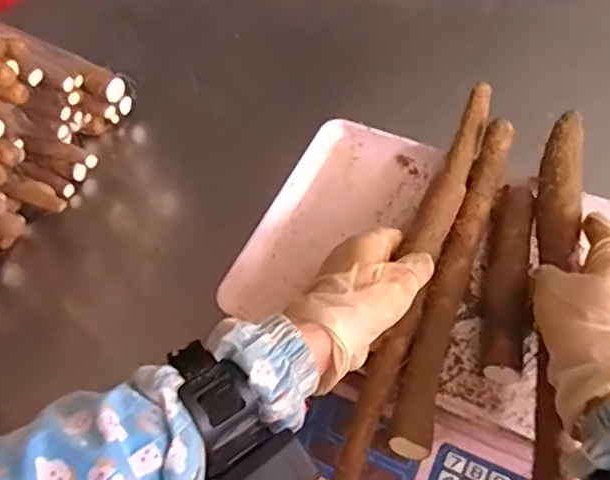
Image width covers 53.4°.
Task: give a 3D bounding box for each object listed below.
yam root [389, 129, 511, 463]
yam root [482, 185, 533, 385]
[{"bbox_3d":[0.122,0.025,0.488,0.032,0.032,0.310,18,59,13],"label":"yam root"},{"bbox_3d":[0.160,0.029,0.481,0.030,0.026,0.168,8,57,11],"label":"yam root"}]

